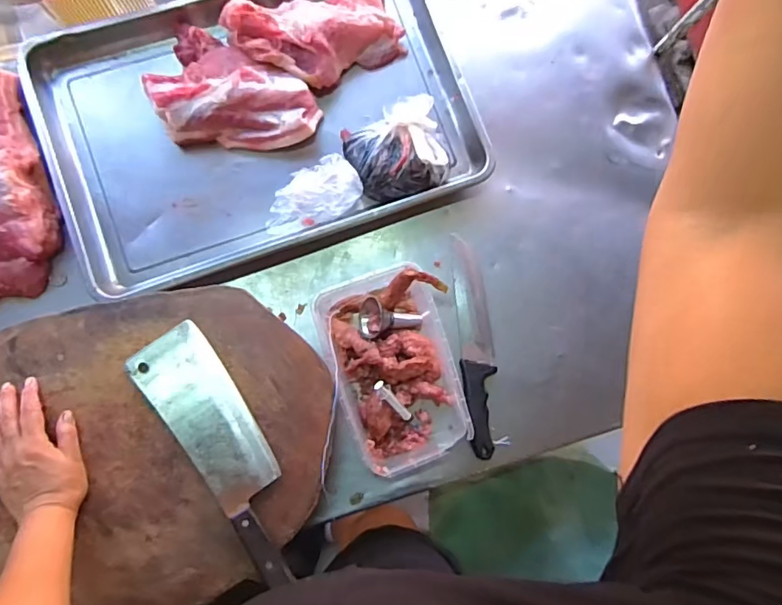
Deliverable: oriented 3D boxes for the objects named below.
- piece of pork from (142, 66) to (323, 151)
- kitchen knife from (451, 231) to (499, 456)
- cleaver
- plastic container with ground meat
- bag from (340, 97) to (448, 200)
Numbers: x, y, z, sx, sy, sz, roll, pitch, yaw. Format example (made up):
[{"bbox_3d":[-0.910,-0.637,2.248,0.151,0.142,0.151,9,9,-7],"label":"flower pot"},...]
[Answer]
[{"bbox_3d":[-0.220,-0.274,0.736,0.234,0.044,0.101,-1,84,-6],"label":"piece of pork"},{"bbox_3d":[0.125,0.059,0.755,0.048,0.017,0.312,-4,84,-7],"label":"kitchen knife"},{"bbox_3d":[-0.192,0.171,0.617,0.089,0.035,0.309,-36,89,-8],"label":"cleaver"},{"bbox_3d":[0.006,0.086,0.712,0.169,0.070,0.259,-13,85,-7],"label":"plastic container with ground meat"},{"bbox_3d":[0.006,-0.218,0.739,0.155,0.063,0.135,-19,86,-8],"label":"bag"}]

